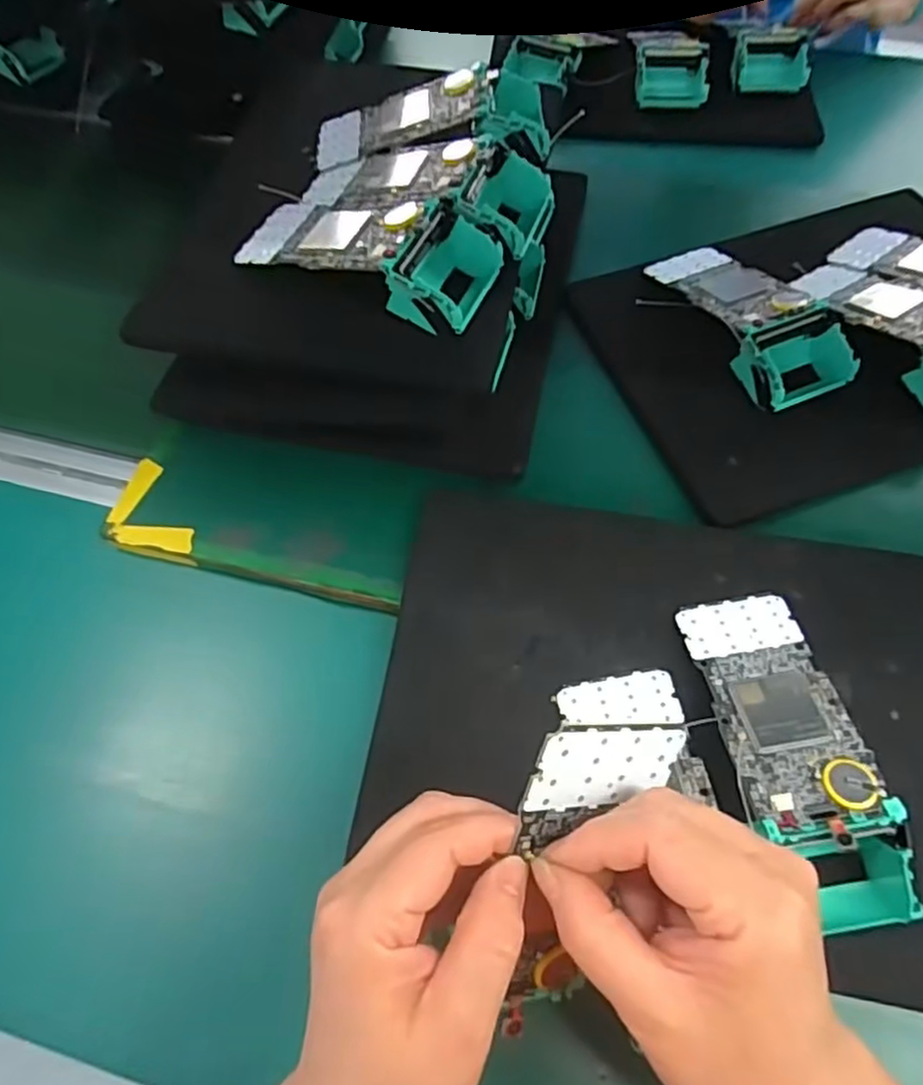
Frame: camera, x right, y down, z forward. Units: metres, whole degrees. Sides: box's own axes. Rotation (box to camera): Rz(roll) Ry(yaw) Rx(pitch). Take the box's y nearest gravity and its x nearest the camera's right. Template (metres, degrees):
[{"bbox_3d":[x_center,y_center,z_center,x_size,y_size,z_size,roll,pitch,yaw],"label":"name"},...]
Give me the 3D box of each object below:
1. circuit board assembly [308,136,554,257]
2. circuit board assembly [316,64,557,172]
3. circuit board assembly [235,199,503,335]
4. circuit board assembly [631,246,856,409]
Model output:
[{"bbox_3d":[-0.033,-0.252,0.484,0.187,0.047,0.079,20,63,12],"label":"circuit board assembly"},{"bbox_3d":[-0.020,-0.321,0.521,0.186,0.041,0.079,-2,60,0],"label":"circuit board assembly"},{"bbox_3d":[-0.065,-0.194,0.453,0.175,0.045,0.074,21,63,13],"label":"circuit board assembly"},{"bbox_3d":[0.215,-0.177,0.525,0.086,0.052,0.177,-28,64,-14],"label":"circuit board assembly"}]

